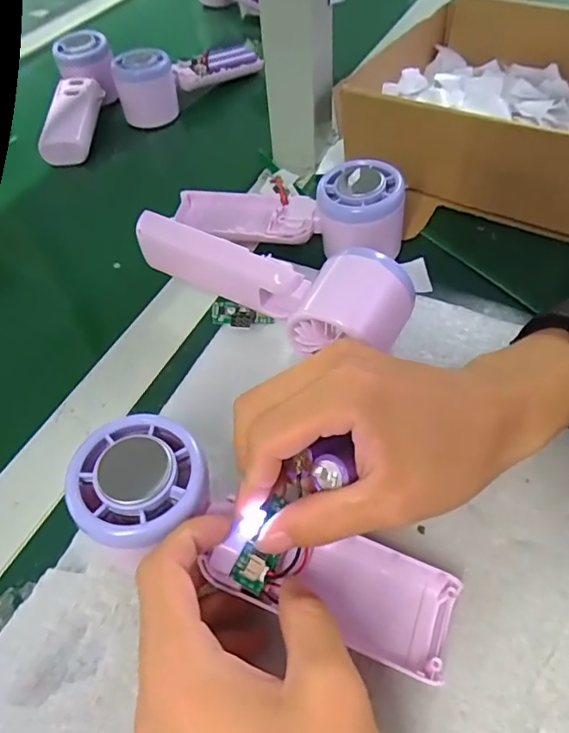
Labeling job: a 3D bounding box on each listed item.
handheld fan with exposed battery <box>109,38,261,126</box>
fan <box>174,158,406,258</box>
[{"bbox_3d":[-0.094,-0.291,0.534,0.148,0.053,0.048,-21,54,-12],"label":"handheld fan with exposed battery"},{"bbox_3d":[-0.001,-0.110,0.376,0.163,0.058,0.053,14,54,17],"label":"fan"}]

